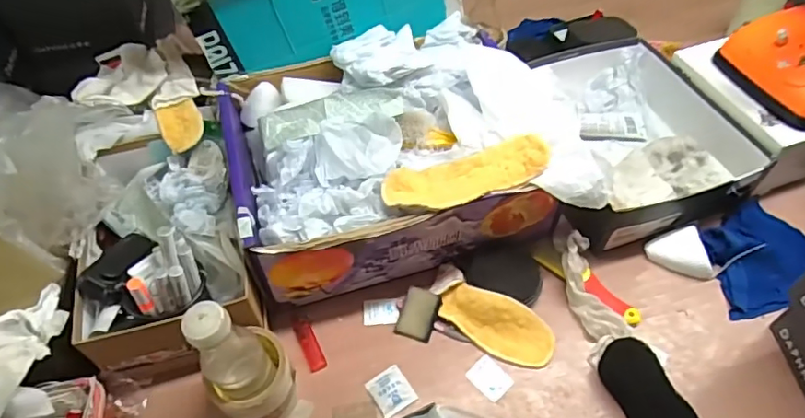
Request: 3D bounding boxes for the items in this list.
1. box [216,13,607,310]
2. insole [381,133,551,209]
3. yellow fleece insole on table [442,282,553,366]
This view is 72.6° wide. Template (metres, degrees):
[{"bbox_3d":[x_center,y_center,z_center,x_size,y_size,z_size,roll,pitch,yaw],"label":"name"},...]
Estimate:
[{"bbox_3d":[-0.002,-0.080,0.743,0.436,0.185,0.327,-10,53,-6],"label":"box"},{"bbox_3d":[0.076,-0.038,0.639,0.197,0.025,0.073,-11,53,-7],"label":"insole"},{"bbox_3d":[0.116,0.141,0.672,0.143,0.018,0.067,27,86,15],"label":"yellow fleece insole on table"}]

